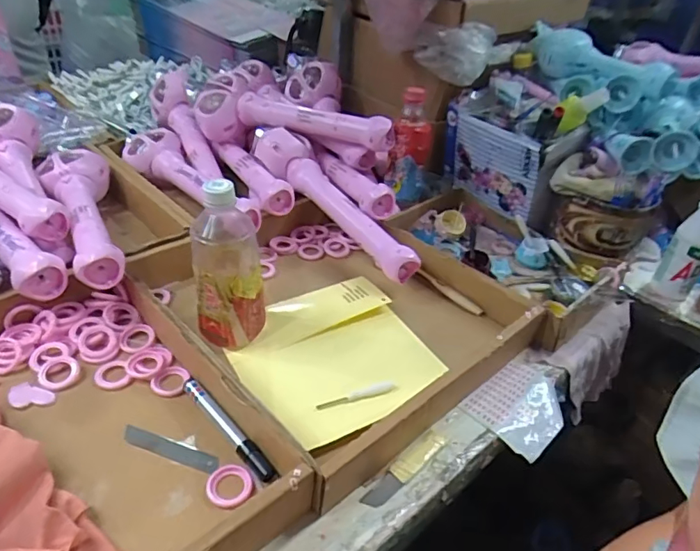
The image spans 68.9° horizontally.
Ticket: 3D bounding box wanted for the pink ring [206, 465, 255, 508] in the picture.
[{"bbox_3d":[-0.102,0.178,0.431,0.037,0.008,0.037,4,36,-3],"label":"pink ring"}]

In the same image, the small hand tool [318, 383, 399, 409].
[{"bbox_3d":[0.007,0.123,0.523,0.087,0.006,0.013,-7,41,-18],"label":"small hand tool"}]

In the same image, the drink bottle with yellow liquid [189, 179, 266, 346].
[{"bbox_3d":[-0.126,-0.007,0.530,0.069,0.180,0.060,-5,38,-15],"label":"drink bottle with yellow liquid"}]

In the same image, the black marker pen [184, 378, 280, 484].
[{"bbox_3d":[-0.115,0.141,0.471,0.016,0.019,0.138,-27,48,-37],"label":"black marker pen"}]

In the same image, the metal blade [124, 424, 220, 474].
[{"bbox_3d":[-0.163,0.156,0.462,0.096,0.005,0.018,15,39,13],"label":"metal blade"}]

